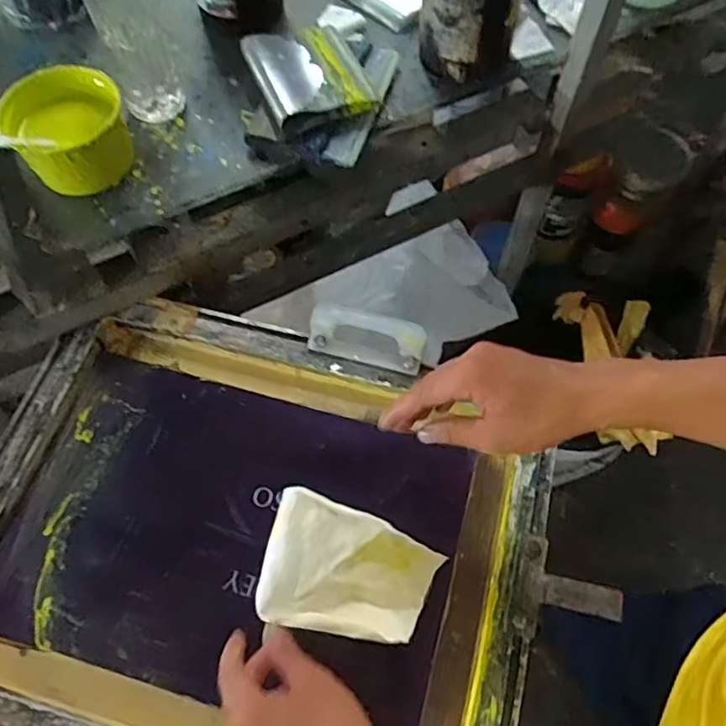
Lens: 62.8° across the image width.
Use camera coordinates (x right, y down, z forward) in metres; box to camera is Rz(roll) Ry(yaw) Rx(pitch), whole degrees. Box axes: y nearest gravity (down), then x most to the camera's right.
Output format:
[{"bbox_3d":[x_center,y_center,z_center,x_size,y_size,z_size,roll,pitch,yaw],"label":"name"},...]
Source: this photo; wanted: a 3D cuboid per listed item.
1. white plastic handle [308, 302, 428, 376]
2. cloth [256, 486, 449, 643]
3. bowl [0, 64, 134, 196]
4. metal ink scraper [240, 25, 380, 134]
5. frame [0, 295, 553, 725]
[{"bbox_3d":[0.005,-0.026,0.602,0.116,0.054,0.009,13,19,5],"label":"white plastic handle"},{"bbox_3d":[0.001,0.178,0.511,0.164,0.040,0.133,18,69,-12],"label":"cloth"},{"bbox_3d":[-0.283,-0.226,0.582,0.106,0.064,0.104,0,62,1],"label":"bowl"},{"bbox_3d":[-0.057,-0.302,0.612,0.102,0.026,0.139,-21,64,-10],"label":"metal ink scraper"},{"bbox_3d":[-0.106,0.167,0.558,0.521,0.050,0.412,14,63,8],"label":"frame"}]

